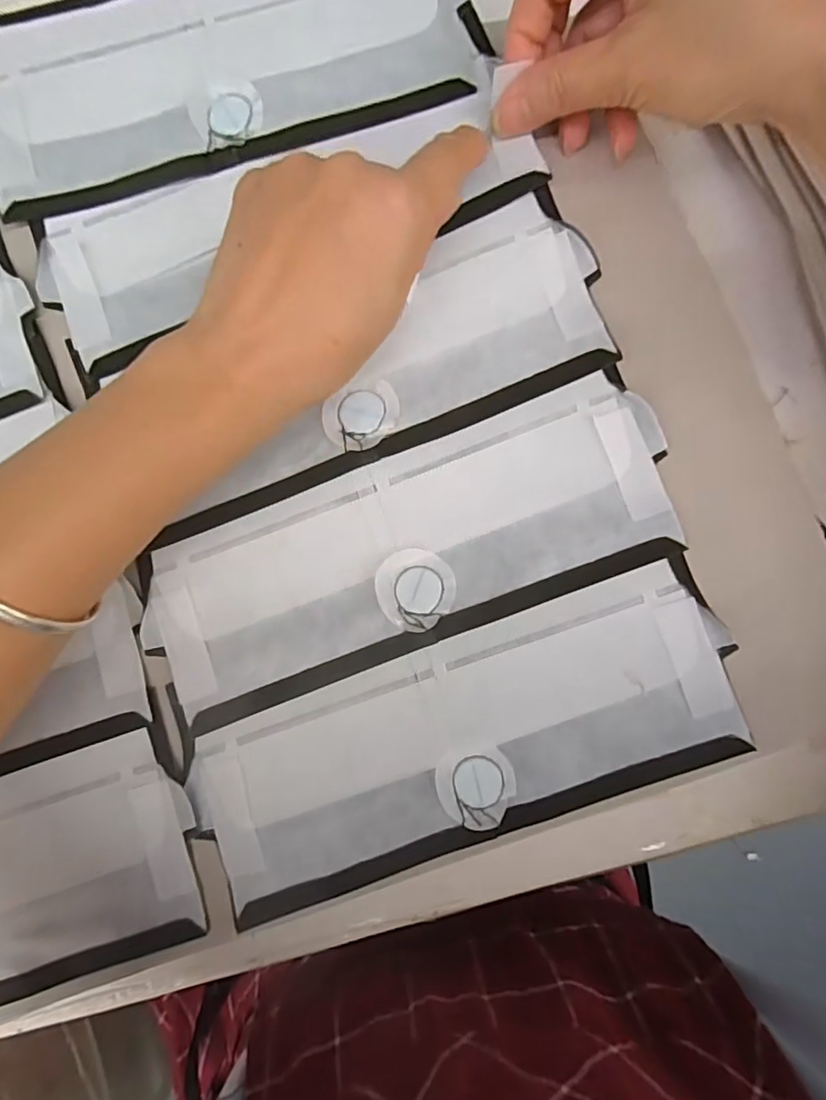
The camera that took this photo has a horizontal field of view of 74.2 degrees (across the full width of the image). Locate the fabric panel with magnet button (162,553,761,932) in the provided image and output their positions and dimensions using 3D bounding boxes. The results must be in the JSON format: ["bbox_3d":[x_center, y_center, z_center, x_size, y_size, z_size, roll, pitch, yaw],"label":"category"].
[{"bbox_3d":[0.019,0.082,0.238,0.239,0.006,0.094,-15,86,0],"label":"fabric panel with magnet button"}]

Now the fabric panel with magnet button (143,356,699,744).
[{"bbox_3d":[-0.002,-0.001,0.247,0.235,0.011,0.086,-20,86,-1],"label":"fabric panel with magnet button"}]

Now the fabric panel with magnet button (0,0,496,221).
[{"bbox_3d":[-0.090,-0.236,0.263,0.234,0.007,0.103,-15,86,0],"label":"fabric panel with magnet button"}]

